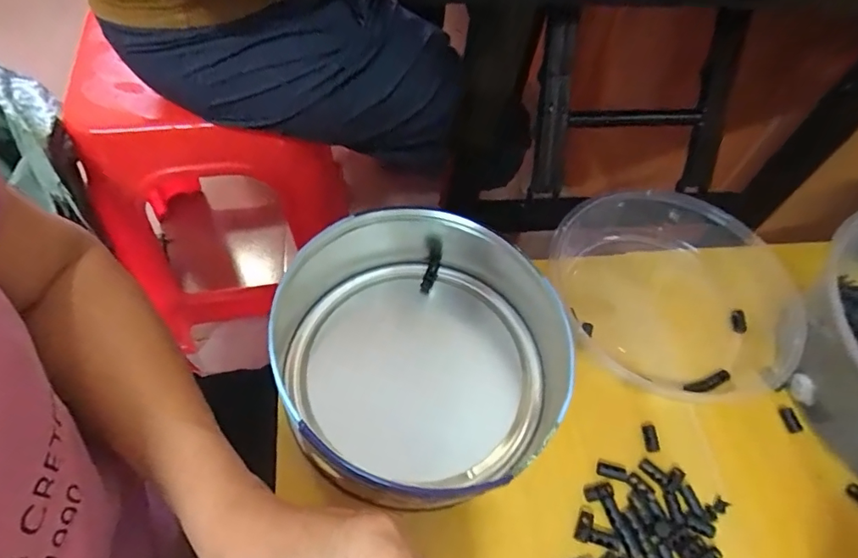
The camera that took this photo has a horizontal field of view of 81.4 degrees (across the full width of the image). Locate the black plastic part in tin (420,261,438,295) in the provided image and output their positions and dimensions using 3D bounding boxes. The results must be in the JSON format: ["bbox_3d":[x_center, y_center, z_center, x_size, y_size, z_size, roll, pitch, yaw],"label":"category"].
[{"bbox_3d":[0.001,0.000,0.413,0.010,0.011,0.028,23,95,12],"label":"black plastic part in tin"}]

